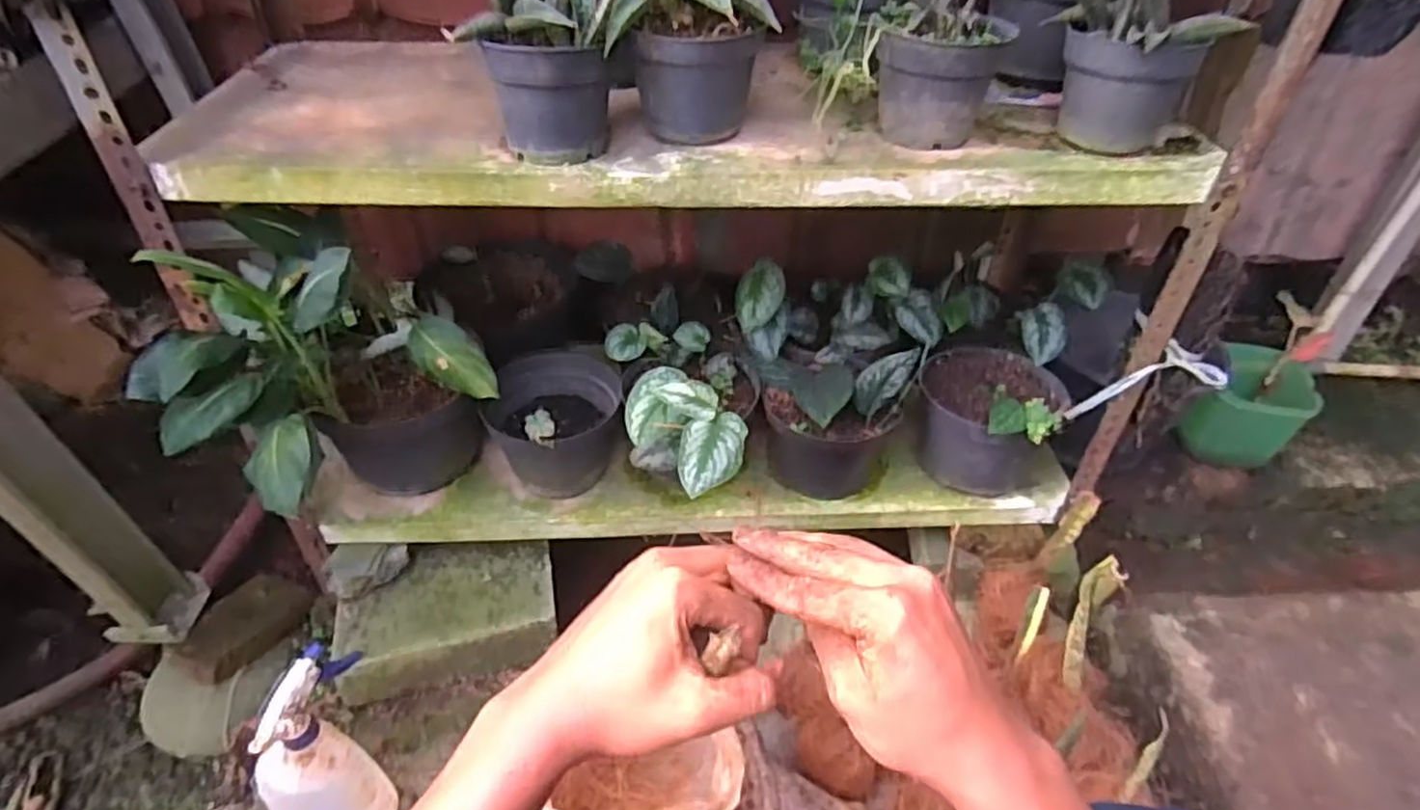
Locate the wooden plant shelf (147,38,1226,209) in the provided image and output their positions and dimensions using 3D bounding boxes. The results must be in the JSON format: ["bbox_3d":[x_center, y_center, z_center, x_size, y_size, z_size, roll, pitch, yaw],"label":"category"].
[{"bbox_3d":[-0.022,-0.303,0.778,0.967,0.059,0.375,-2,41,-1],"label":"wooden plant shelf"}]

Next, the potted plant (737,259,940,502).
[{"bbox_3d":[0.171,-0.038,0.978,0.255,0.230,0.229,-3,41,-3],"label":"potted plant"}]

